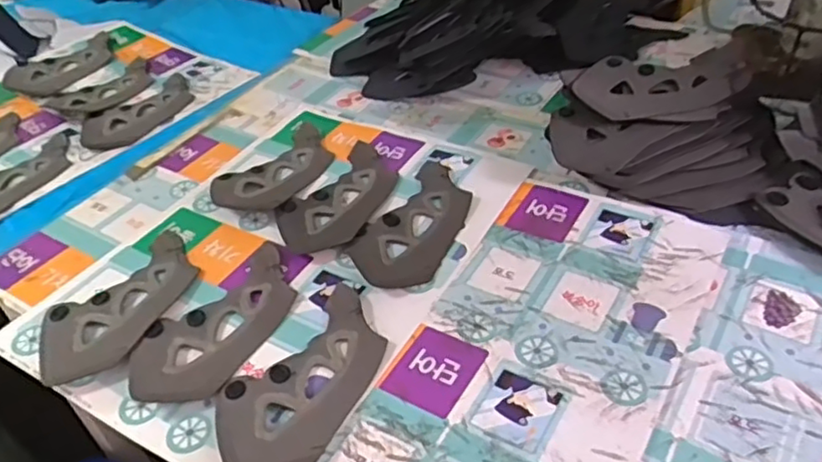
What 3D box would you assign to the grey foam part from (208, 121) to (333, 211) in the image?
[{"bbox_3d":[-0.182,-0.091,0.888,0.114,0.030,0.223,15,44,22],"label":"grey foam part"}]

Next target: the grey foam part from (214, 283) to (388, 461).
[{"bbox_3d":[-0.096,0.134,0.613,0.120,0.025,0.213,24,48,29],"label":"grey foam part"}]

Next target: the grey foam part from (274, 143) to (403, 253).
[{"bbox_3d":[-0.082,-0.046,0.832,0.113,0.010,0.211,20,46,26],"label":"grey foam part"}]

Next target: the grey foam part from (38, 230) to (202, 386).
[{"bbox_3d":[-0.309,0.077,0.713,0.122,0.011,0.212,21,47,27],"label":"grey foam part"}]

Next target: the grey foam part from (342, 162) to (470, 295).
[{"bbox_3d":[0.010,-0.012,0.784,0.103,0.008,0.222,18,45,24],"label":"grey foam part"}]

